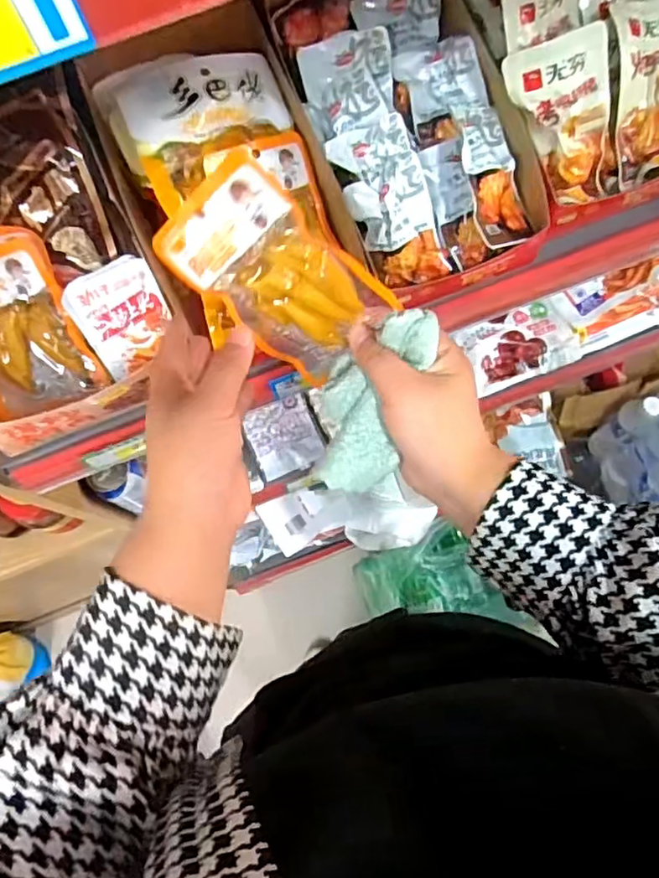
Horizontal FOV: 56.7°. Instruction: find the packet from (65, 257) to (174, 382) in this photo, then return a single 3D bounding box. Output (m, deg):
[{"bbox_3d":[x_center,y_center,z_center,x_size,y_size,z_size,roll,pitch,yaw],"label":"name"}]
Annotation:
[{"bbox_3d":[-0.167,-0.100,0.500,0.072,0.012,0.081,-27,114,0],"label":"packet"}]

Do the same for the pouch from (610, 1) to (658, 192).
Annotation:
[{"bbox_3d":[0.261,-0.281,0.498,0.066,0.018,0.132,-4,111,-1],"label":"pouch"}]

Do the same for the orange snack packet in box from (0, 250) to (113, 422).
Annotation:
[{"bbox_3d":[-0.254,-0.086,0.506,0.097,0.014,0.126,-16,115,3],"label":"orange snack packet in box"}]

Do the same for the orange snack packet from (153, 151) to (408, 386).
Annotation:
[{"bbox_3d":[-0.031,-0.097,0.383,0.140,0.096,0.014,38,43,-27],"label":"orange snack packet"}]

